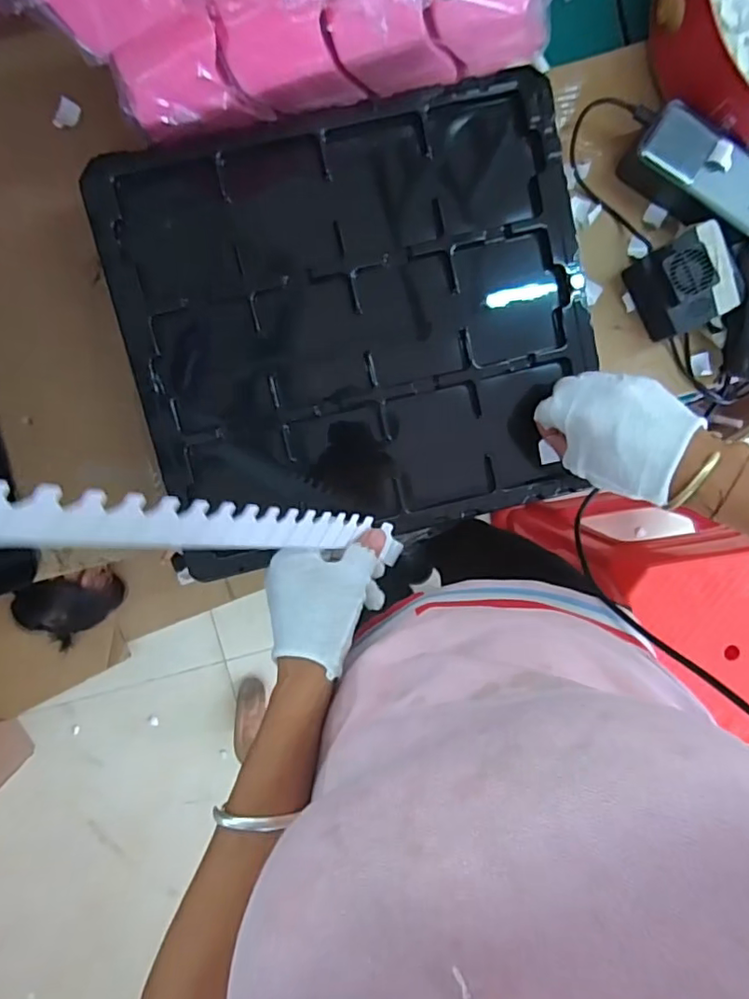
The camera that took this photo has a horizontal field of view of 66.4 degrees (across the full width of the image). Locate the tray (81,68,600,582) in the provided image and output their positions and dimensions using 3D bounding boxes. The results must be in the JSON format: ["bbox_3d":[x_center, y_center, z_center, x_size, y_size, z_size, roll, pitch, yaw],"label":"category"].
[{"bbox_3d":[-0.009,-0.134,0.471,0.362,0.028,0.324,-13,96,-2],"label":"tray"}]

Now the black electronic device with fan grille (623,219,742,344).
[{"bbox_3d":[0.283,-0.196,0.519,0.072,0.052,0.078,-31,96,0],"label":"black electronic device with fan grille"}]

